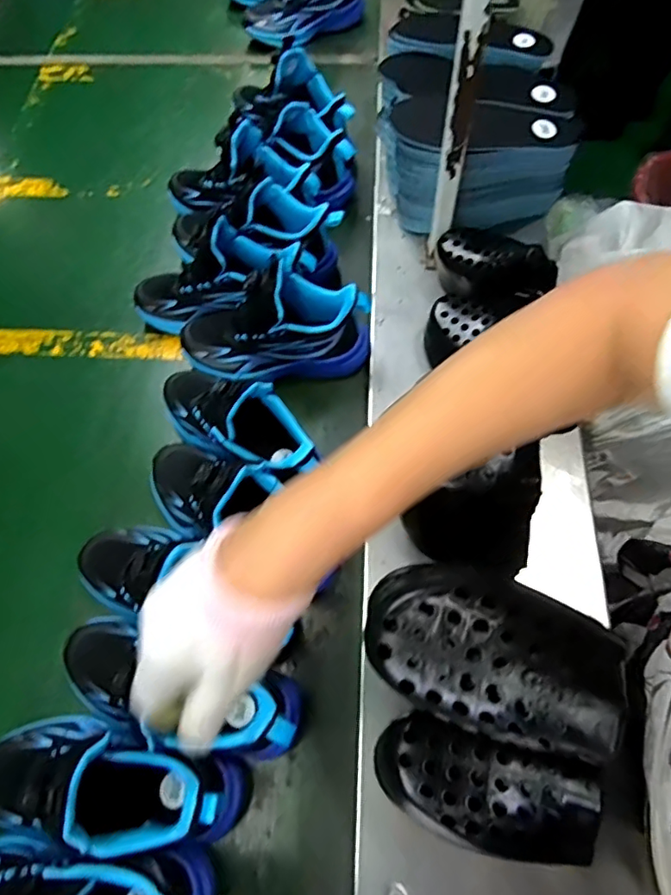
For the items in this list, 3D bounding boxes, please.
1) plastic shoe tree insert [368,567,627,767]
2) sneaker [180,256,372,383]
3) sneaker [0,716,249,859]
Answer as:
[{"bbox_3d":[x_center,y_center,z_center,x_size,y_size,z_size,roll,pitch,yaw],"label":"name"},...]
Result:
[{"bbox_3d":[0.093,0.117,0.320,0.149,0.050,0.085,16,64,8],"label":"plastic shoe tree insert"},{"bbox_3d":[-0.074,-0.150,0.646,0.226,0.118,0.091,-2,63,-1],"label":"sneaker"},{"bbox_3d":[-0.193,0.271,0.443,0.224,0.142,0.078,9,64,4],"label":"sneaker"}]

